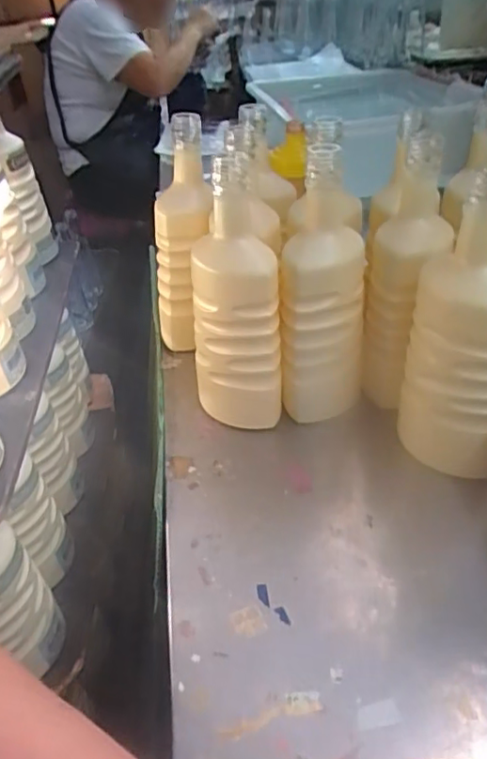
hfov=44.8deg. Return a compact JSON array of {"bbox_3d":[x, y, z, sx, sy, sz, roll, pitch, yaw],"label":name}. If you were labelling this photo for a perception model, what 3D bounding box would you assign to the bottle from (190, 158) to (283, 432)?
[{"bbox_3d":[-0.009,-0.058,0.575,0.083,0.227,0.087,-8,36,-5],"label":"bottle"}]

